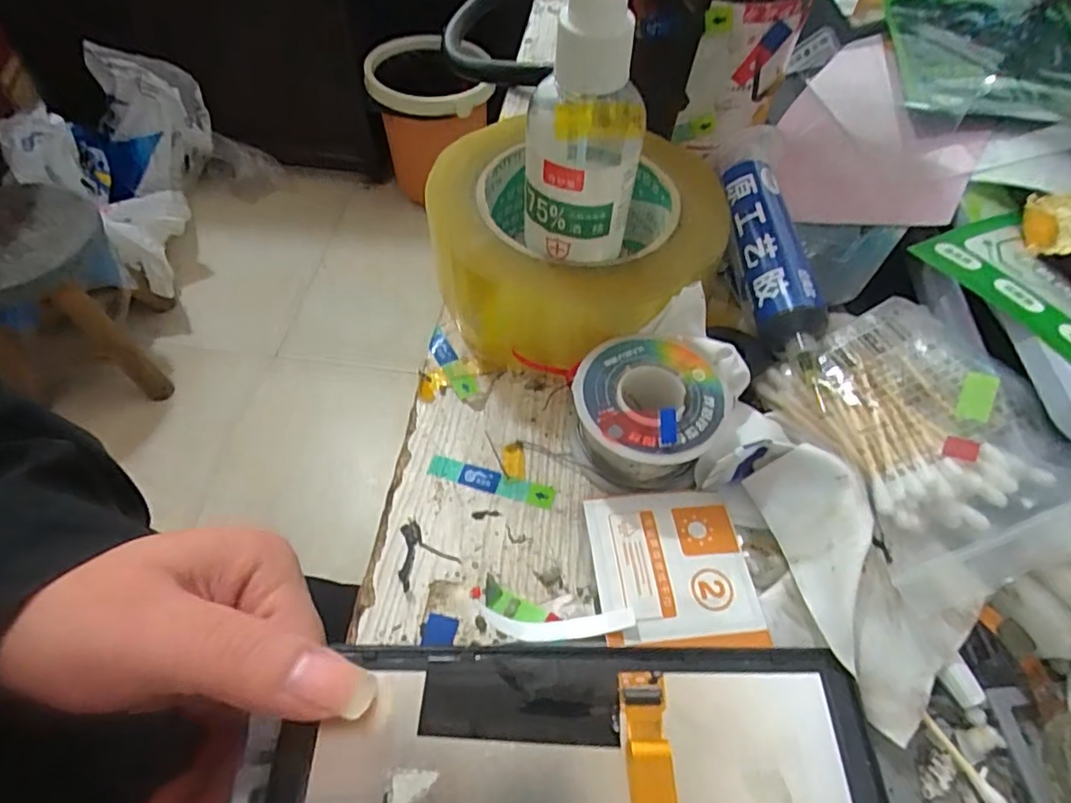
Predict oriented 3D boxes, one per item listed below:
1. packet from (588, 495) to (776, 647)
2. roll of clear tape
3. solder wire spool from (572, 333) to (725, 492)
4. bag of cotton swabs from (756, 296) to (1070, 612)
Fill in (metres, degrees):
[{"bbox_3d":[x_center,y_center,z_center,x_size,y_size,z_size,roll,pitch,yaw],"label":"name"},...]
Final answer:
[{"bbox_3d":[0.045,0.055,0.196,0.050,0.006,0.053,-3,56,-4],"label":"packet"},{"bbox_3d":[0.015,-0.066,0.254,0.119,0.049,0.109,1,56,-2],"label":"roll of clear tape"},{"bbox_3d":[0.039,0.003,0.217,0.049,0.031,0.054,17,57,9],"label":"solder wire spool"},{"bbox_3d":[0.127,0.012,0.197,0.069,0.022,0.096,-27,52,2],"label":"bag of cotton swabs"}]

